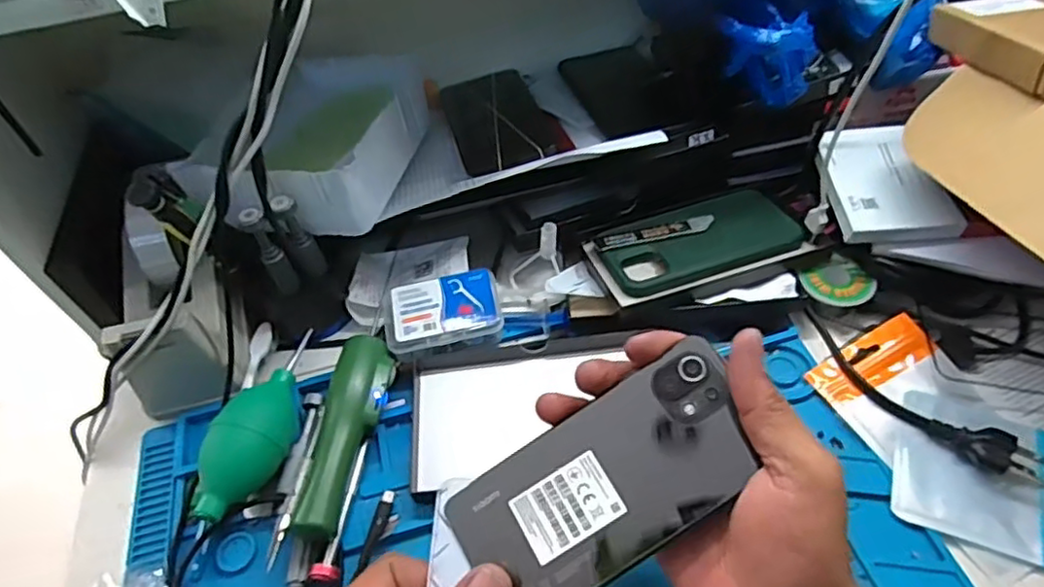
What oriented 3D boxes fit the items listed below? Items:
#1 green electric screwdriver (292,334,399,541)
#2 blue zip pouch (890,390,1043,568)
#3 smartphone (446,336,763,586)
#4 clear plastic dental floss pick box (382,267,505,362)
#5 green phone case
[{"bbox_3d":[-0.116,0.093,0.425,0.035,0.027,0.135,2,52,8],"label":"green electric screwdriver"},{"bbox_3d":[0.295,0.113,0.388,0.119,0.007,0.090,14,55,17],"label":"blue zip pouch"},{"bbox_3d":[0.042,0.091,0.308,0.149,0.004,0.072,-34,65,0],"label":"smartphone"},{"bbox_3d":[-0.059,0.015,0.474,0.085,0.023,0.055,-13,52,-4],"label":"clear plastic dental floss pick box"},{"bbox_3d":[0.138,-0.042,0.499,0.148,0.013,0.078,-17,52,-7],"label":"green phone case"}]

